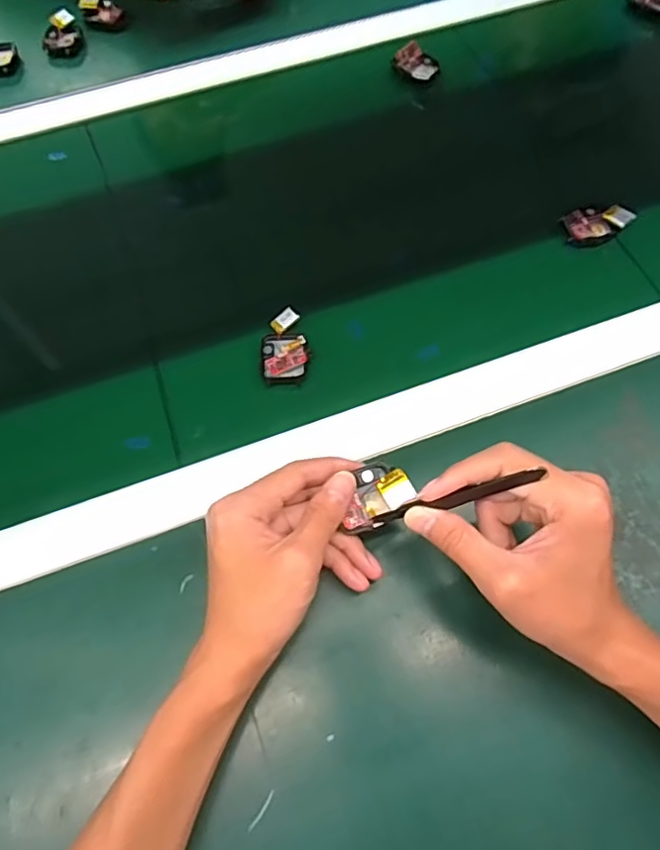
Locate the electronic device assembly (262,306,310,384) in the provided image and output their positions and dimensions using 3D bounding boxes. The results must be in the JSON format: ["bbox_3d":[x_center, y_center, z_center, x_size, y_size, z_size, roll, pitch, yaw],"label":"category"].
[{"bbox_3d":[-0.036,-0.062,0.445,0.034,0.012,0.061,-6,62,-7],"label":"electronic device assembly"}]

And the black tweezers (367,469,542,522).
[{"bbox_3d":[0.066,0.042,0.316,0.102,0.015,0.007,-22,61,31],"label":"black tweezers"}]

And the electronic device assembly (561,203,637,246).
[{"bbox_3d":[0.232,-0.176,0.497,0.051,0.024,0.040,-30,67,-18],"label":"electronic device assembly"}]

